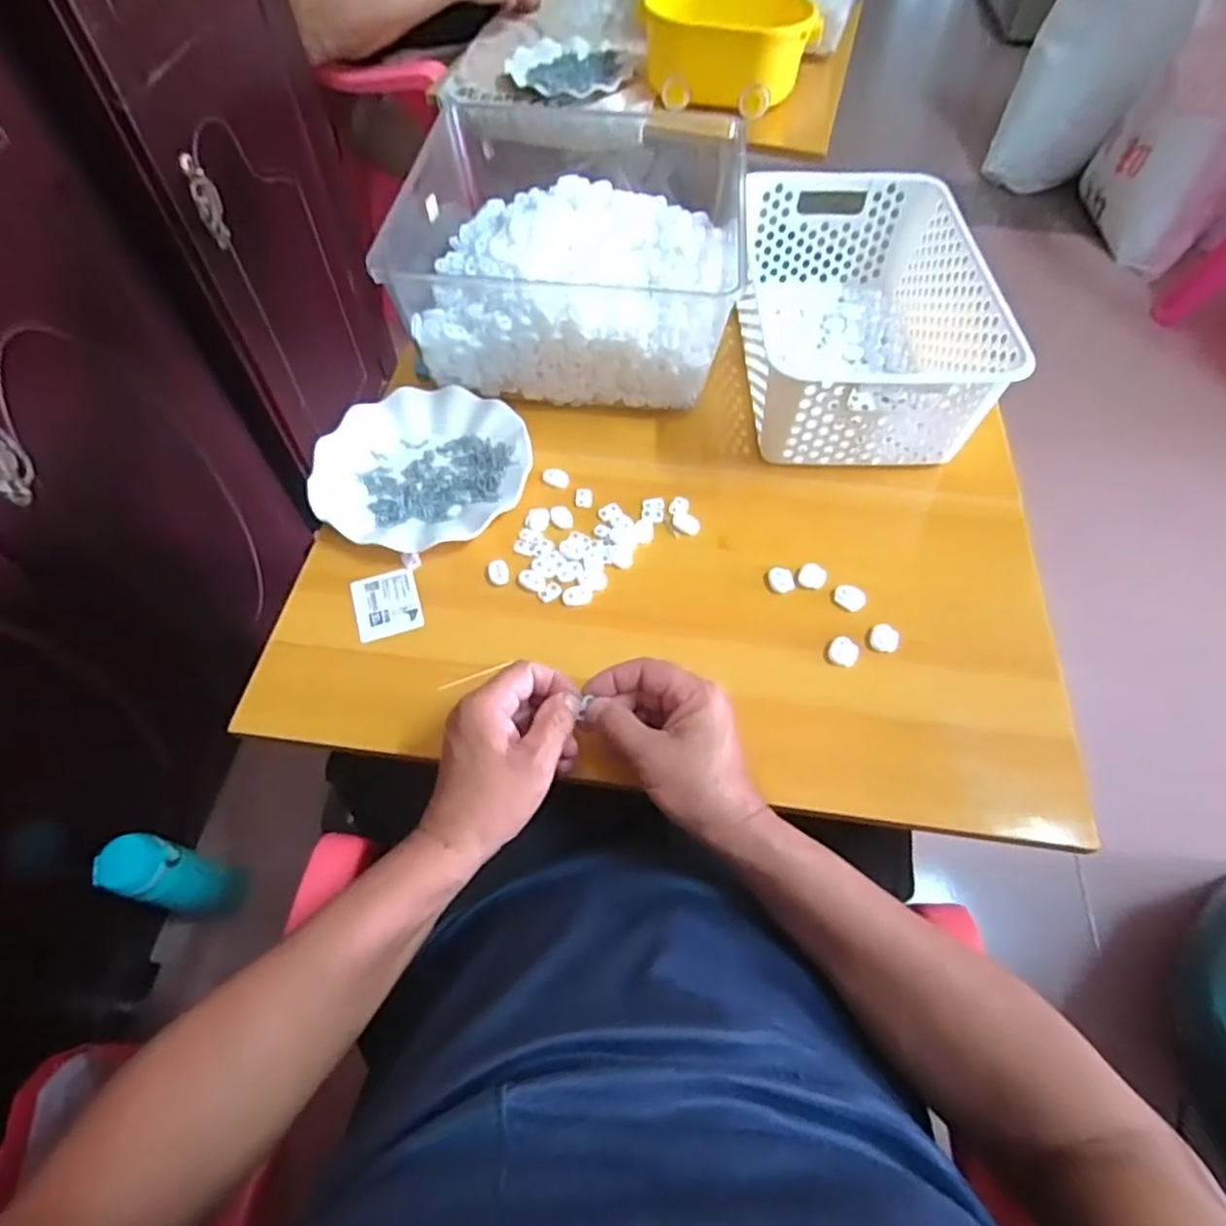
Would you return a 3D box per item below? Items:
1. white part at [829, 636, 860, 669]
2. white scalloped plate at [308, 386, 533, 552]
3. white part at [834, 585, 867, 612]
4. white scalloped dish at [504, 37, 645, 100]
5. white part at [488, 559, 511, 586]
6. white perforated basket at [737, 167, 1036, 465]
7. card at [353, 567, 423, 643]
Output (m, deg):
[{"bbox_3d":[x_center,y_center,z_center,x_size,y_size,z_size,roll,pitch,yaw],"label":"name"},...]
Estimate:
[{"bbox_3d":[0.176,0.029,0.511,0.022,0.009,0.022,25,61,14],"label":"white part"},{"bbox_3d":[-0.166,-0.132,0.597,0.181,0.025,0.173,0,58,-1],"label":"white scalloped plate"},{"bbox_3d":[0.189,-0.013,0.535,0.025,0.009,0.019,36,64,19],"label":"white part"},{"bbox_3d":[-0.064,-0.807,1.006,0.185,0.032,0.172,0,58,-1],"label":"white scalloped dish"},{"bbox_3d":[-0.093,-0.033,0.547,0.017,0.009,0.022,-10,59,-7],"label":"white part"},{"bbox_3d":[0.230,-0.279,0.633,0.189,0.109,0.298,2,58,0],"label":"white perforated basket"},{"bbox_3d":[-0.181,-0.008,0.537,0.050,0.004,0.064,-17,60,-11],"label":"card"}]

